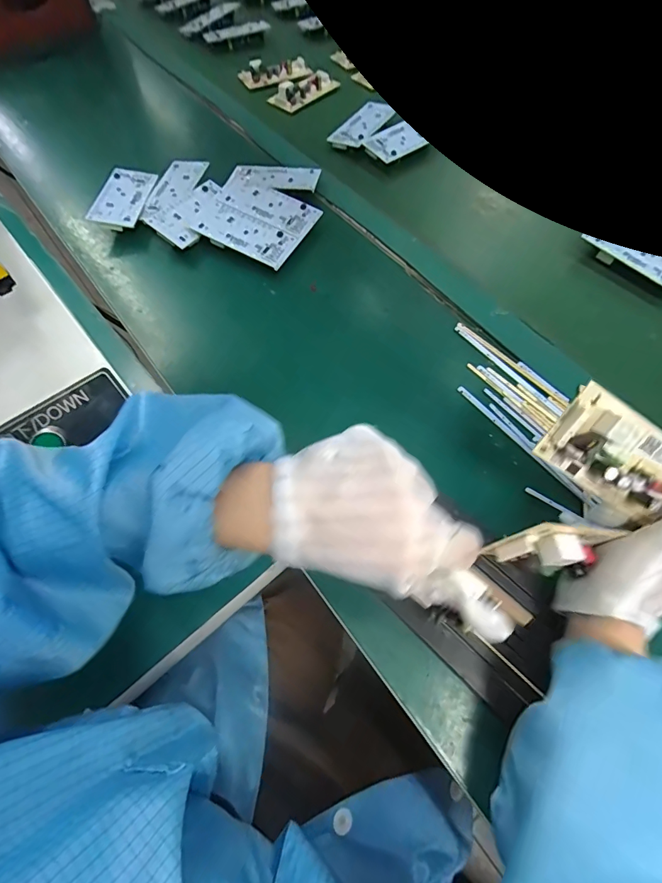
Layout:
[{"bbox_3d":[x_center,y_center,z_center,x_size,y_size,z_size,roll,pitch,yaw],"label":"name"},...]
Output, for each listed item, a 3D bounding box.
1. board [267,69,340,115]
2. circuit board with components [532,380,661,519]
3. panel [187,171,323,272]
[{"bbox_3d":[-0.042,-0.570,0.656,0.113,0.013,0.056,-37,70,-17],"label":"board"},{"bbox_3d":[0.186,0.012,0.255,0.097,0.019,0.055,32,106,-6],"label":"circuit board with components"},{"bbox_3d":[-0.092,-0.273,0.497,0.131,0.006,0.111,28,67,7],"label":"panel"}]

